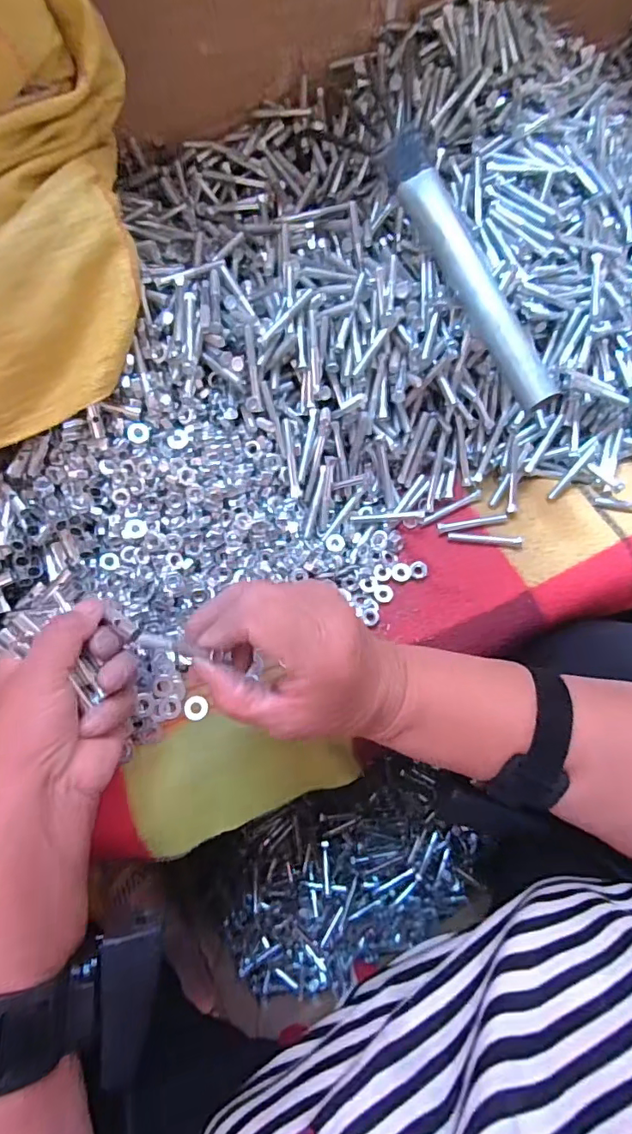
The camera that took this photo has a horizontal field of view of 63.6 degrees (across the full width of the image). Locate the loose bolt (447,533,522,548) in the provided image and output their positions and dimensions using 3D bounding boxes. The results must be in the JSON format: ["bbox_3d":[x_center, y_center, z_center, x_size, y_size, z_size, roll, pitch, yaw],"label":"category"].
[{"bbox_3d":[0.134,-0.022,0.402,0.056,0.006,0.007,7,72,0],"label":"loose bolt"}]

